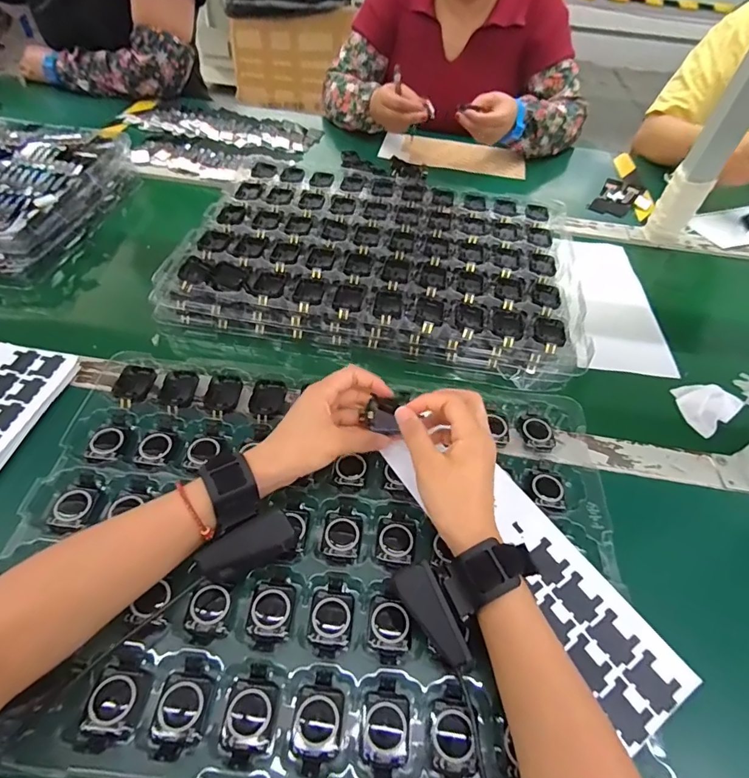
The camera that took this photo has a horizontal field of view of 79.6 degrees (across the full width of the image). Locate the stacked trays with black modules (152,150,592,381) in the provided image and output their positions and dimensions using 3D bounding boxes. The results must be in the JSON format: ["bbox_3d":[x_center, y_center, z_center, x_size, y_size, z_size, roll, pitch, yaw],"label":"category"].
[{"bbox_3d":[0.013,-0.191,0.614,0.485,0.051,0.352,8,51,3],"label":"stacked trays with black modules"}]

